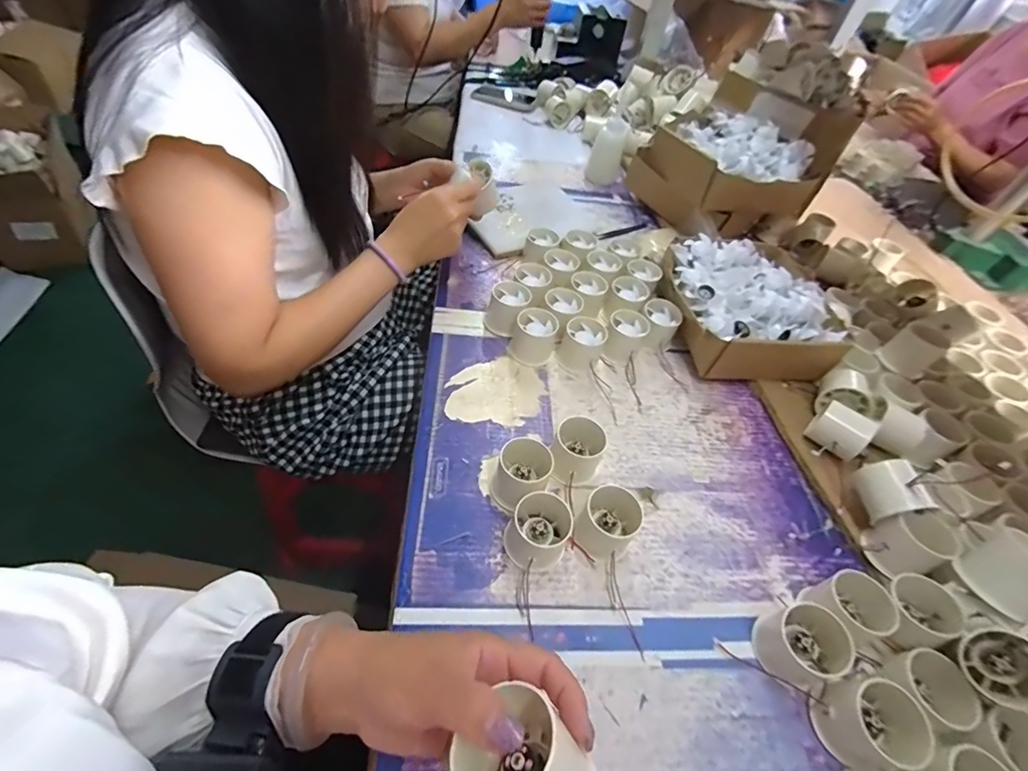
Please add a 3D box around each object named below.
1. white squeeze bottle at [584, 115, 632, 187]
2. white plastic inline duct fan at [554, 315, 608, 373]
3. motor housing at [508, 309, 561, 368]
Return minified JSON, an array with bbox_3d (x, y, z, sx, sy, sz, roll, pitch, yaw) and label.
[{"bbox_3d":[0.177,-0.445,0.879,0.059,0.102,0.052,34,53,18],"label":"white squeeze bottle"},{"bbox_3d":[0.085,-0.054,0.588,0.054,0.046,0.058,5,50,-6],"label":"white plastic inline duct fan"},{"bbox_3d":[0.025,-0.061,0.580,0.055,0.051,0.053,12,48,1],"label":"motor housing"}]

